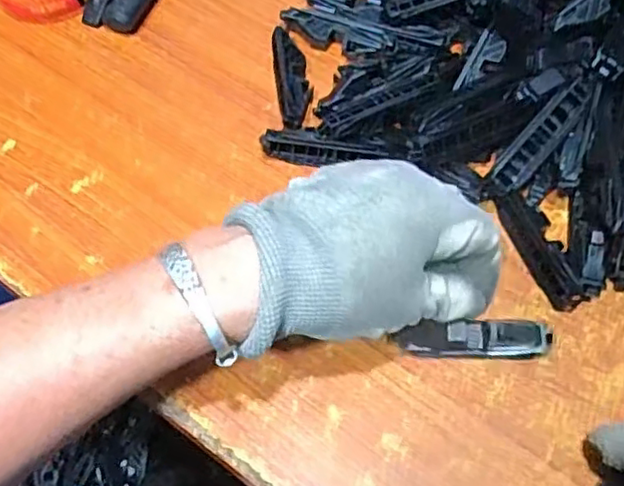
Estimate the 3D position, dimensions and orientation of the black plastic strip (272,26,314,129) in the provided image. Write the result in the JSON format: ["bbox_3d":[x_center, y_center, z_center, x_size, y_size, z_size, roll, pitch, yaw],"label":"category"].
[{"bbox_3d":[-0.012,-0.106,0.424,0.021,0.019,0.075,-6,61,-3],"label":"black plastic strip"}]

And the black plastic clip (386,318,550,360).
[{"bbox_3d":[0.084,0.050,0.334,0.078,0.018,0.014,-2,60,-1],"label":"black plastic clip"}]

